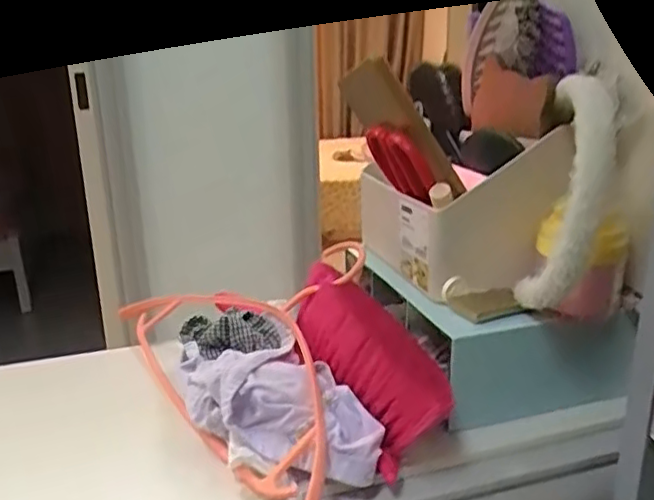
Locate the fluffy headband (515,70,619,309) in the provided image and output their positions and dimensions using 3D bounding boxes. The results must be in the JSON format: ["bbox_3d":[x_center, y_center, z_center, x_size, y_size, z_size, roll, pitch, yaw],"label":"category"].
[{"bbox_3d":[0.161,-0.036,0.430,0.048,0.154,0.103,4,19,17],"label":"fluffy headband"}]

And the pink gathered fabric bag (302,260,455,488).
[{"bbox_3d":[0.024,0.075,0.468,0.044,0.080,0.177,-11,34,-26],"label":"pink gathered fabric bag"}]

